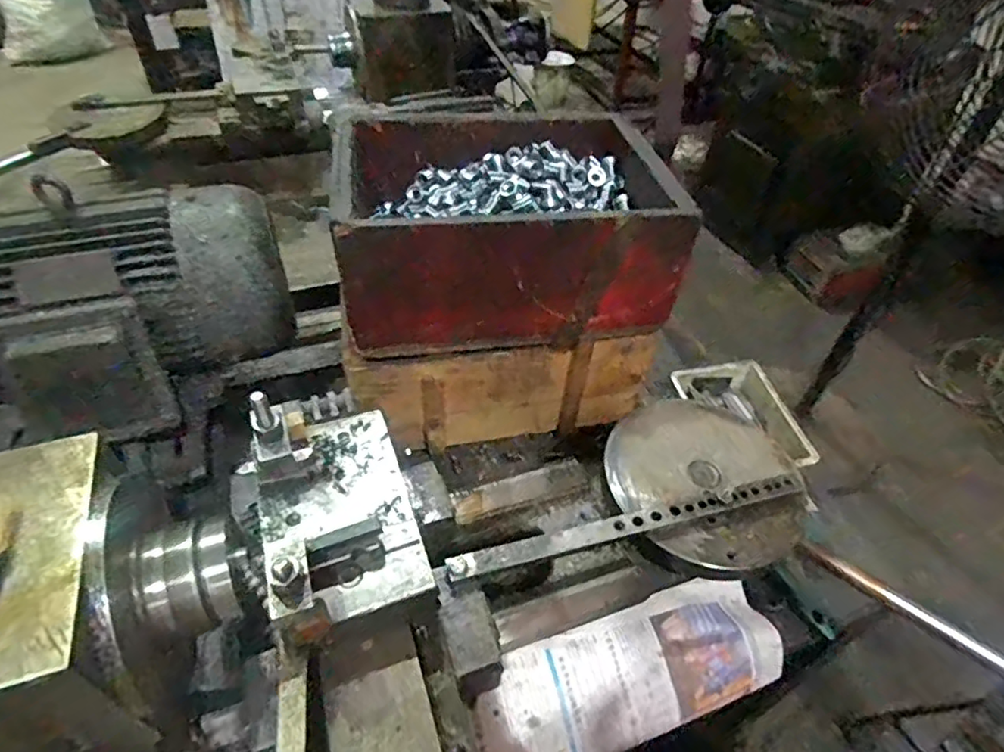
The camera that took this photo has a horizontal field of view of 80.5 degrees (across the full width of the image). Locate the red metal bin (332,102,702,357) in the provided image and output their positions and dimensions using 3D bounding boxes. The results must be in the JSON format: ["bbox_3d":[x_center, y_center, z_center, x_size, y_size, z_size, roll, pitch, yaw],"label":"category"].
[{"bbox_3d":[-0.001,-0.172,0.673,0.341,0.153,0.244,-6,46,-8],"label":"red metal bin"}]

